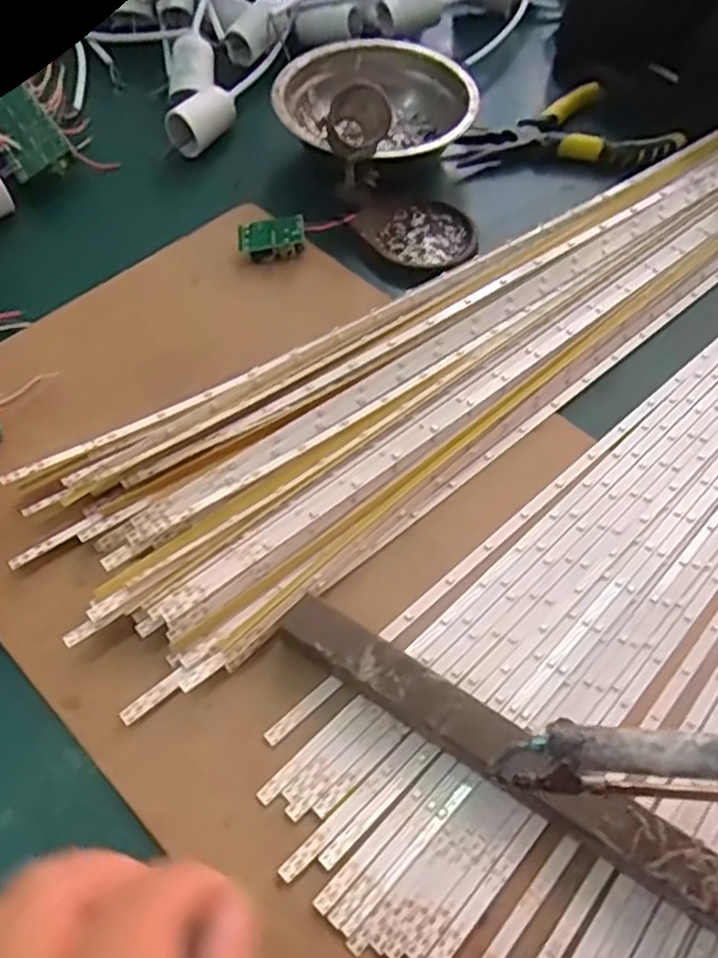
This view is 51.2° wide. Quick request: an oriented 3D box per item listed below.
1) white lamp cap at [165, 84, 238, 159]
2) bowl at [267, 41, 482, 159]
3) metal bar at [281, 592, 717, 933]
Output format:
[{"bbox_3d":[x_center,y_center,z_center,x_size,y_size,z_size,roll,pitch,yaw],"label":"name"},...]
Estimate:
[{"bbox_3d":[-0.103,-0.237,0.499,0.029,0.034,0.048,28,61,15],"label":"white lamp cap"},{"bbox_3d":[0.006,-0.238,0.486,0.121,0.040,0.119,1,57,-2],"label":"bowl"},{"bbox_3d":[0.063,0.108,0.274,0.213,0.022,0.022,31,61,17],"label":"metal bar"}]

